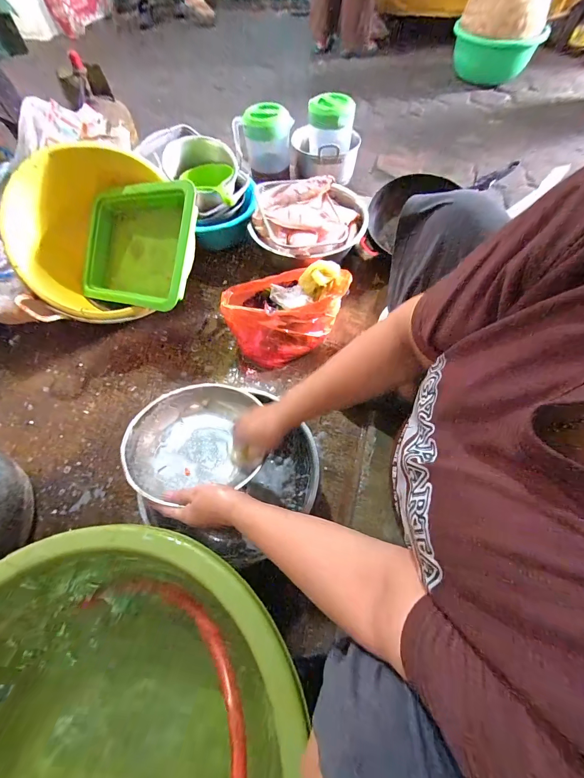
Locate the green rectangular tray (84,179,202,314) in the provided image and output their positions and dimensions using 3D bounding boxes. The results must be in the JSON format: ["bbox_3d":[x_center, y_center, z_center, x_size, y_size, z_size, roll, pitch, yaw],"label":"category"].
[{"bbox_3d":[-0.405,-0.366,0.846,0.412,0.080,0.281,16,104,30],"label":"green rectangular tray"}]

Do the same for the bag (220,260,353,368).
[{"bbox_3d":[-0.017,-0.212,0.849,0.291,0.192,0.211,-28,65,-13],"label":"bag"}]

